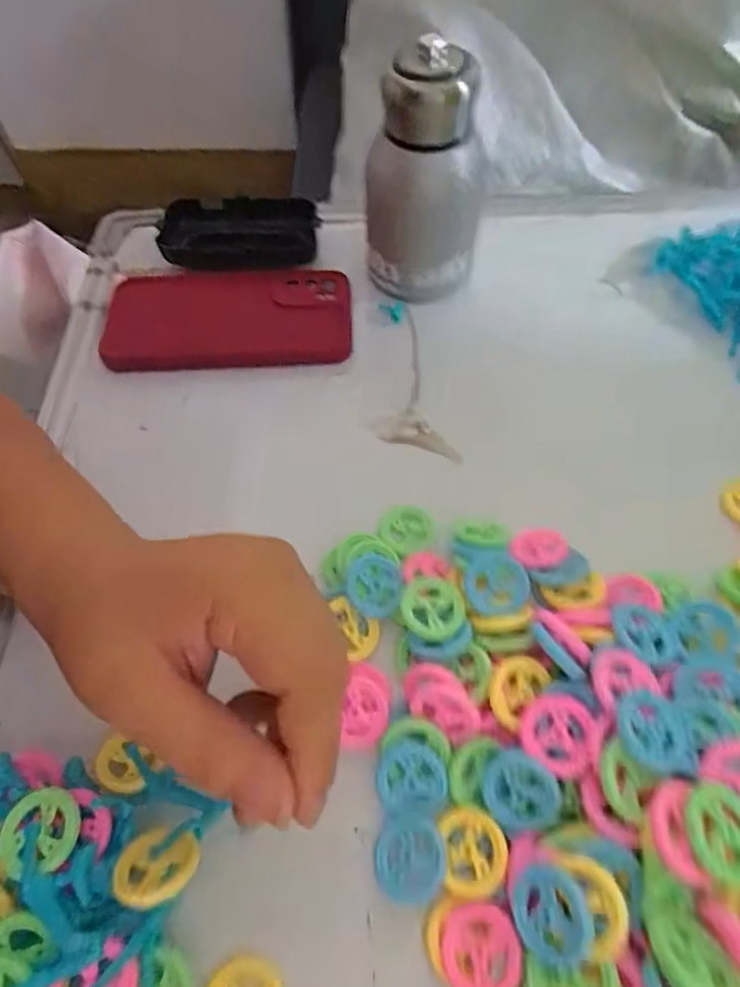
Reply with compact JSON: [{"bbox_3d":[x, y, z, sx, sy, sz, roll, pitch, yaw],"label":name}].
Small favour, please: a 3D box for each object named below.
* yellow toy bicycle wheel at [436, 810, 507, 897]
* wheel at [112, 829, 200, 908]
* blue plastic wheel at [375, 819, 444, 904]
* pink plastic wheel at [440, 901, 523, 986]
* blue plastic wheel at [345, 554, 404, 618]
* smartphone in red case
[{"bbox_3d":[0.040,0.140,0.233,0.024,0.006,0.029,-6,59,-2],"label":"yellow toy bicycle wheel"},{"bbox_3d":[-0.078,0.136,0.218,0.028,0.004,0.030,2,18,-1],"label":"wheel"},{"bbox_3d":[0.016,0.145,0.237,0.028,0.004,0.029,-6,67,16],"label":"blue plastic wheel"},{"bbox_3d":[0.040,0.167,0.217,0.028,0.009,0.030,-1,59,1],"label":"pink plastic wheel"},{"bbox_3d":[0.002,0.045,0.290,0.026,0.013,0.029,0,59,1],"label":"blue plastic wheel"},{"bbox_3d":[-0.094,-0.116,0.392,0.162,0.018,0.077,0,59,1],"label":"smartphone in red case"}]

